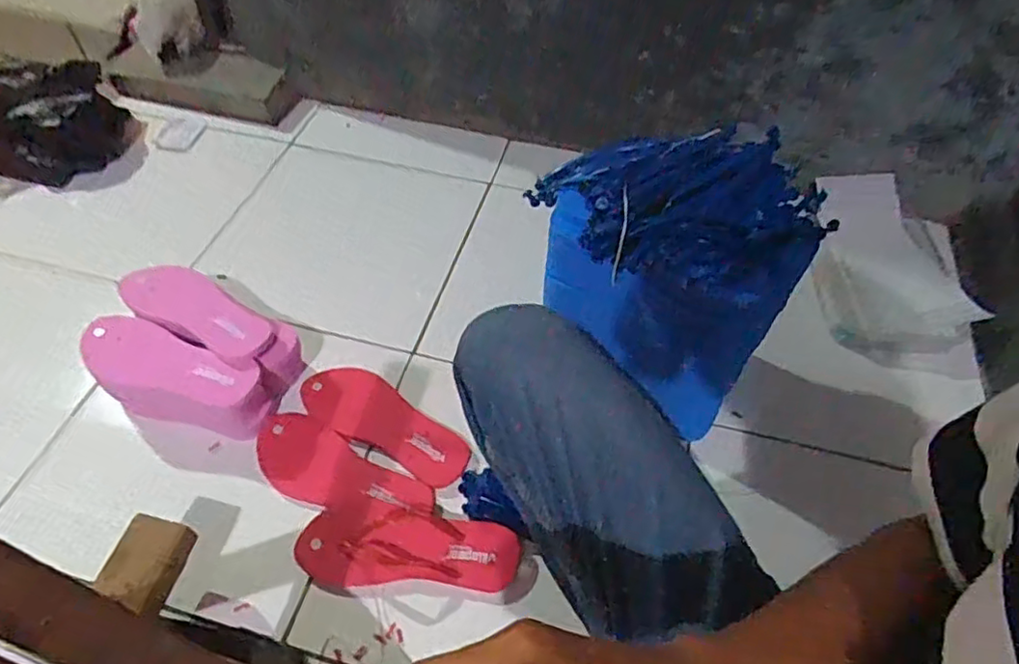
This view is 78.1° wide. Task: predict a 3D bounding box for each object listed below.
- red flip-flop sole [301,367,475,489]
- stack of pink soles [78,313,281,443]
[{"bbox_3d":[-0.163,0.115,0.829,0.243,0.012,0.091,24,56,15],"label":"red flip-flop sole"},{"bbox_3d":[-0.432,0.067,0.817,0.237,0.098,0.094,18,55,11],"label":"stack of pink soles"}]

